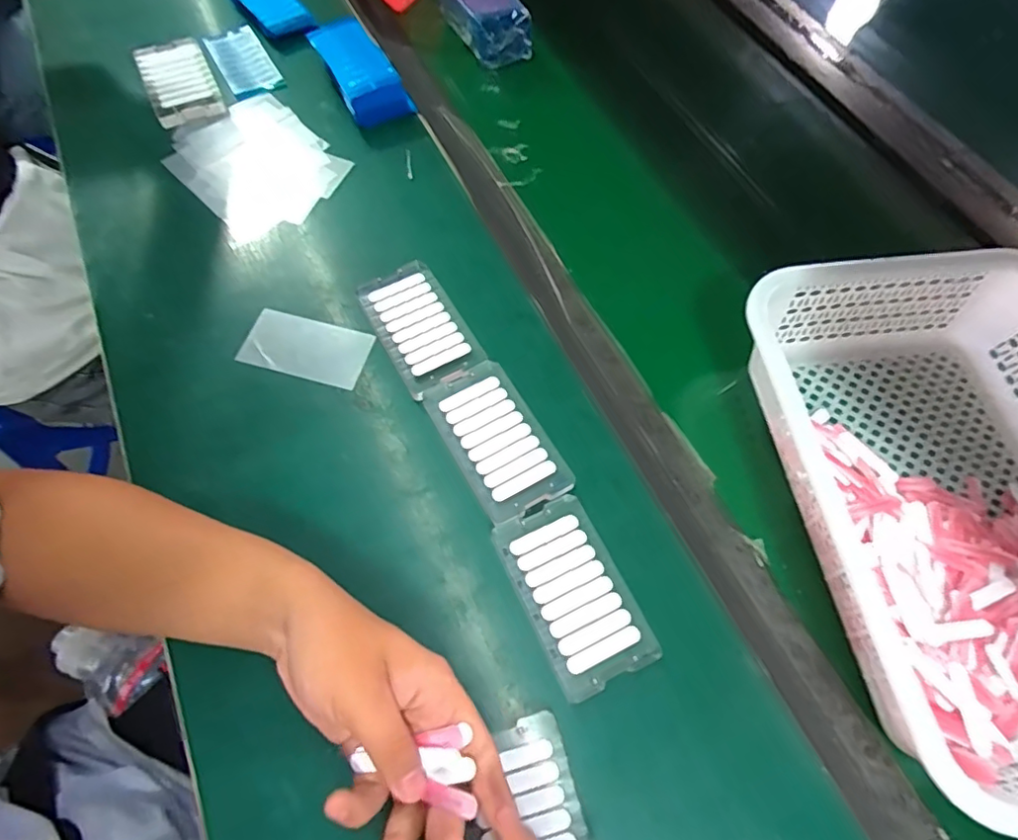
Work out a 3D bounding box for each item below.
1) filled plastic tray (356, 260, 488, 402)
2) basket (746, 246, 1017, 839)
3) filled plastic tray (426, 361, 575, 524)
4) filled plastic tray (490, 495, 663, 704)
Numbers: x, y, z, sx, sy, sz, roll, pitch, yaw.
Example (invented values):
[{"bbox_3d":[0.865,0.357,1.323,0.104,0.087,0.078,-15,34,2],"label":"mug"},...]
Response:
[{"bbox_3d":[-0.076,-0.079,0.484,0.068,0.013,0.117,-27,68,-16],"label":"filled plastic tray"},{"bbox_3d":[0.326,0.052,0.402,0.251,0.080,0.357,-6,64,-6],"label":"basket"},{"bbox_3d":[-0.010,0.015,0.442,0.068,0.014,0.120,-26,68,-15],"label":"filled plastic tray"},{"bbox_3d":[0.043,0.116,0.392,0.069,0.011,0.120,-22,67,-14],"label":"filled plastic tray"}]

